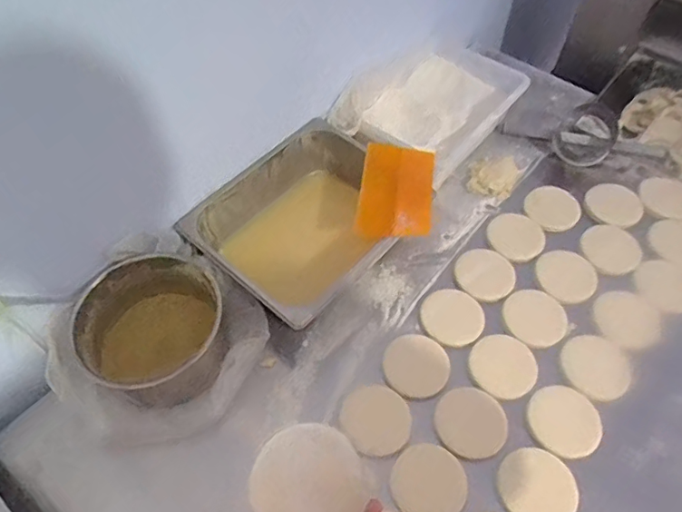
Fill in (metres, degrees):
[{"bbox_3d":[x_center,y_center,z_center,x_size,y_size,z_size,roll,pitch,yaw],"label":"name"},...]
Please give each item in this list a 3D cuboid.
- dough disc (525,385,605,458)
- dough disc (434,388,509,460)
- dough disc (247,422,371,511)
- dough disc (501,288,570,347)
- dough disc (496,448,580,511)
[{"bbox_3d":[0.304,0.222,0.710,0.096,0.008,0.090,1,62,-1],"label":"dough disc"},{"bbox_3d":[0.178,0.225,0.708,0.091,0.020,0.087,-1,56,2],"label":"dough disc"},{"bbox_3d":[-0.026,0.190,0.441,0.094,0.005,0.087,2,71,-5],"label":"dough disc"},{"bbox_3d":[0.301,0.094,0.808,0.088,0.010,0.093,1,67,-3],"label":"dough disc"},{"bbox_3d":[0.253,0.298,0.672,0.098,0.011,0.088,16,58,13],"label":"dough disc"}]

